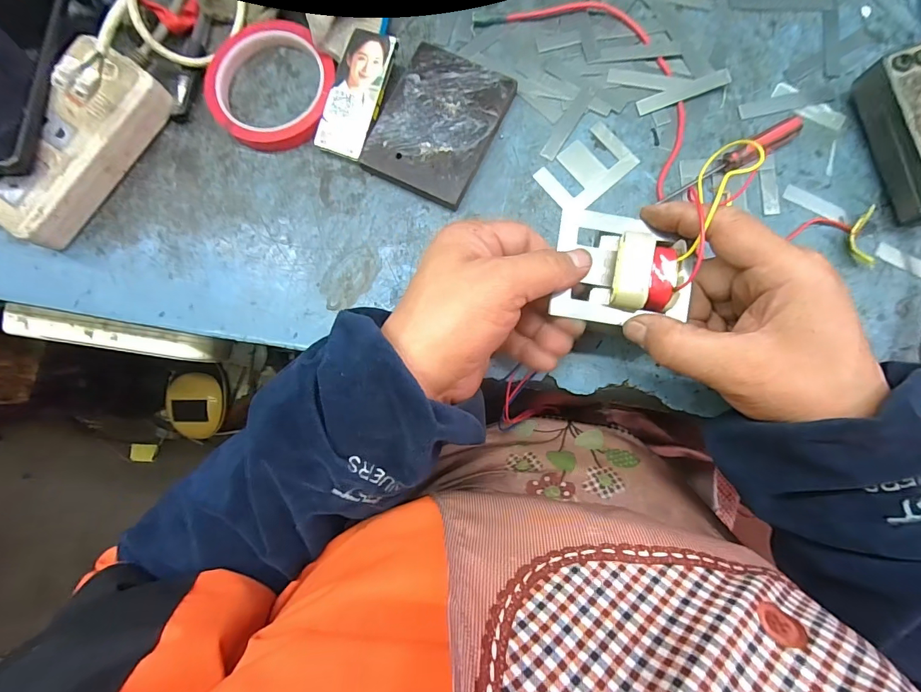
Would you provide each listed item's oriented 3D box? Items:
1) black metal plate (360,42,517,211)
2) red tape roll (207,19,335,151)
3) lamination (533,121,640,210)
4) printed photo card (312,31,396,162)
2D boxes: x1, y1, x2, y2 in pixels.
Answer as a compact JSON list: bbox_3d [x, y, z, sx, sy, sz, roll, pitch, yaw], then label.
[{"bbox_3d":[-0.016,-0.162,0.312,0.082,0.013,0.103,25,86,5],"label":"black metal plate"},{"bbox_3d":[-0.143,-0.197,0.318,0.096,0.016,0.096,0,84,3],"label":"red tape roll"},{"bbox_3d":[0.093,-0.130,0.307,0.065,0.004,0.043,-39,84,-1],"label":"lamination"},{"bbox_3d":[-0.077,-0.183,0.307,0.037,0.004,0.086,20,97,7],"label":"printed photo card"}]

